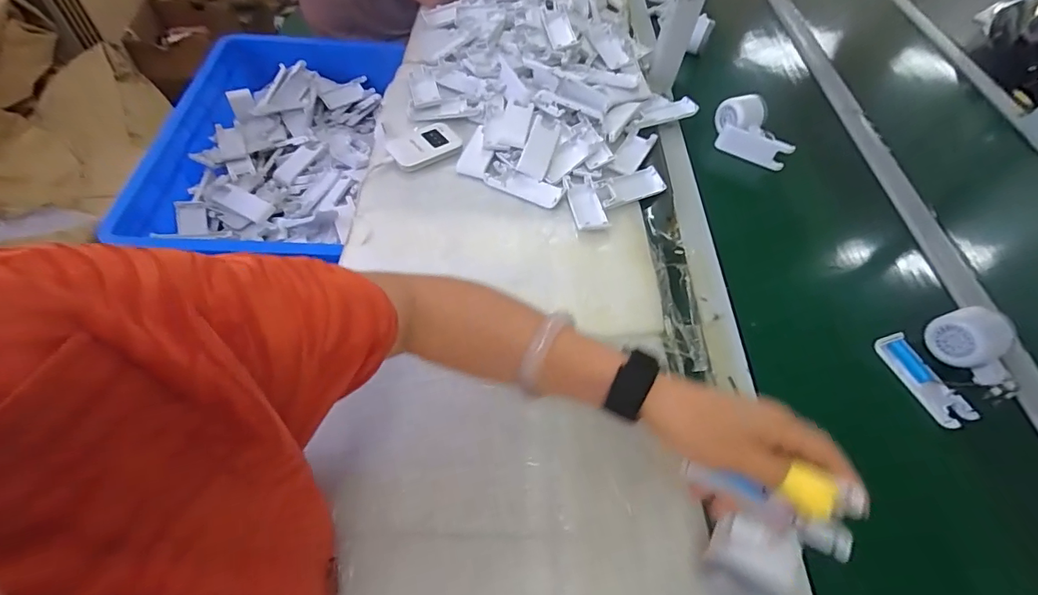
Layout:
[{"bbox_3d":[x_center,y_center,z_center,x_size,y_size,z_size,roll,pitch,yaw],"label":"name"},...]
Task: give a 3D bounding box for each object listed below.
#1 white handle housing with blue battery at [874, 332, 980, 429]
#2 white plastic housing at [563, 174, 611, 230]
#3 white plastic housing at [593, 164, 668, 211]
[{"bbox_3d":[0.435,0.087,0.491,0.038,0.016,0.103,-14,58,-15],"label":"white handle housing with blue battery"},{"bbox_3d":[0.083,-0.122,0.571,0.039,0.013,0.099,-3,56,-8],"label":"white plastic housing"},{"bbox_3d":[0.144,-0.142,0.594,0.101,0.014,0.039,-23,61,-20],"label":"white plastic housing"}]

